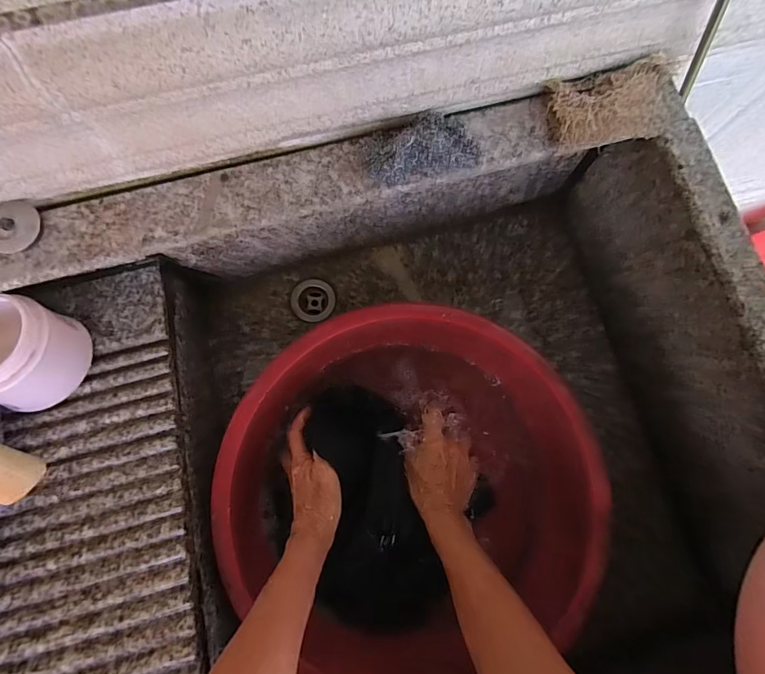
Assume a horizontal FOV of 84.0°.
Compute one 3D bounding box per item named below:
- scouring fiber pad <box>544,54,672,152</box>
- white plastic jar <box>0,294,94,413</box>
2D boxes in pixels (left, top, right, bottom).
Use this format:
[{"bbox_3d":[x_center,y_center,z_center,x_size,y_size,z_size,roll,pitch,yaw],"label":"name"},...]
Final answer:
[{"bbox_3d":[0.211,-0.208,0.380,0.119,0.035,0.062,-11,80,-3],"label":"scouring fiber pad"},{"bbox_3d":[-0.347,0.016,0.401,0.093,0.075,0.097,0,79,-1],"label":"white plastic jar"}]

